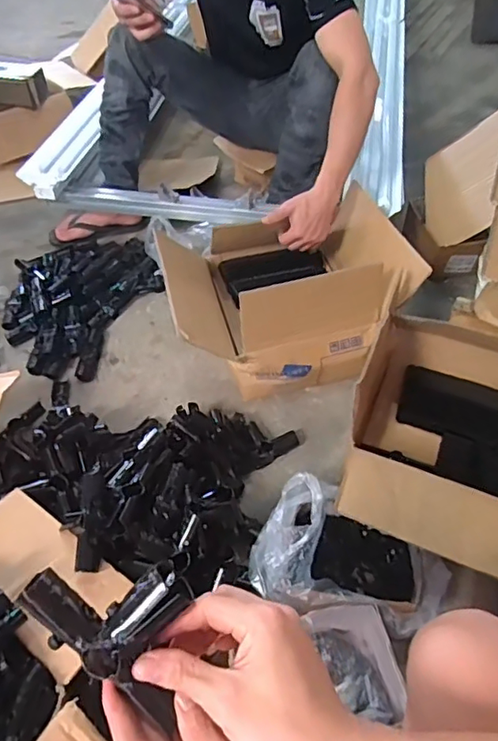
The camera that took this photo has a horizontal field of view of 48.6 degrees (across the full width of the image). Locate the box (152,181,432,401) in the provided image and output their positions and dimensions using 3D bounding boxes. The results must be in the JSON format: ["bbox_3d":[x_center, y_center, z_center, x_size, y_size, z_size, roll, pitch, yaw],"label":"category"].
[{"bbox_3d":[0.061,-0.171,1.106,0.453,0.226,0.361,-6,49,-6],"label":"box"}]

